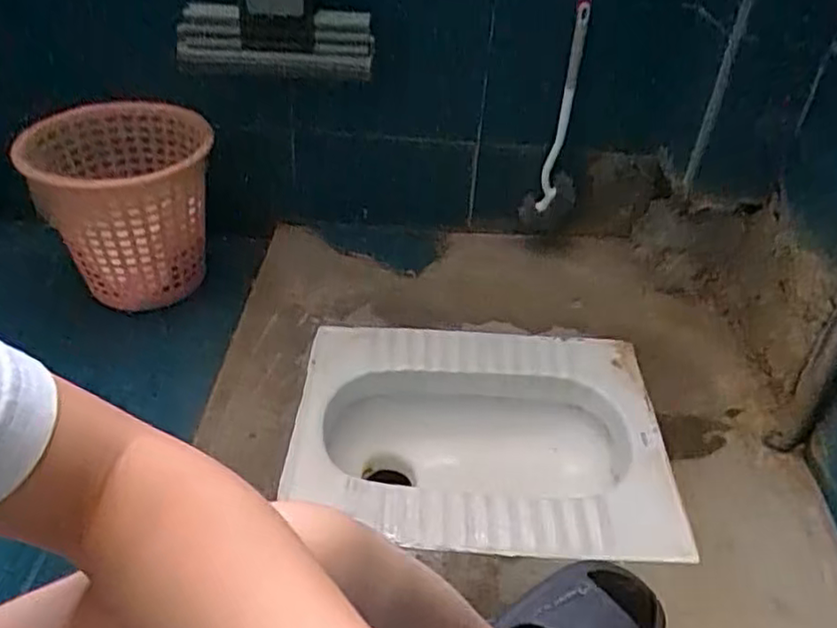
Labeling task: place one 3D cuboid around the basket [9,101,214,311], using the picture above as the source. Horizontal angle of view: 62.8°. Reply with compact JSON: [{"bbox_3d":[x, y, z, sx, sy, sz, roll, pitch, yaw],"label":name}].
[{"bbox_3d":[-0.445,-0.169,1.063,0.241,0.255,0.246,-11,40,-18],"label":"basket"}]

